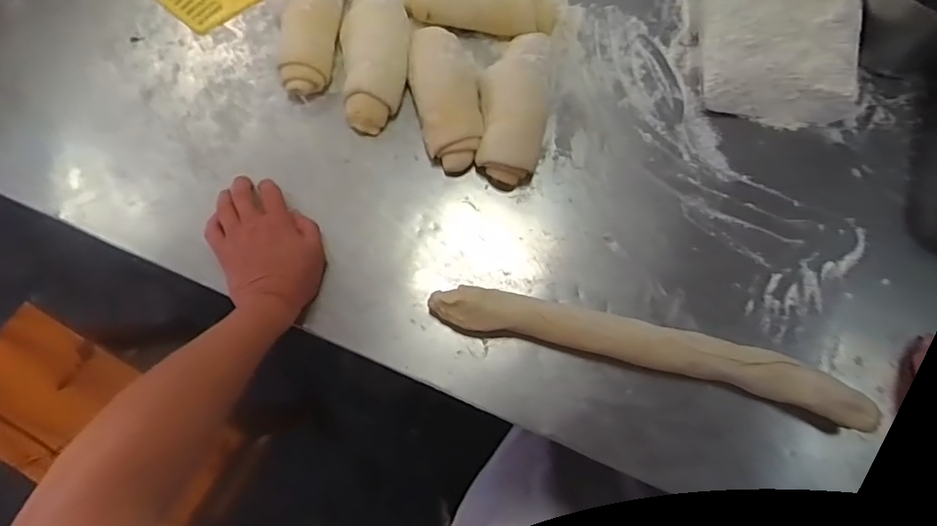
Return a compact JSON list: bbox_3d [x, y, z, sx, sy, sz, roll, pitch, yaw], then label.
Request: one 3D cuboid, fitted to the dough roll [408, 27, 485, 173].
[{"bbox_3d":[-0.025,-0.198,0.622,0.073,0.052,0.176,-15,72,-5],"label":"dough roll"}]

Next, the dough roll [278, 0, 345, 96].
[{"bbox_3d":[-0.190,-0.282,0.656,0.069,0.040,0.165,5,71,1],"label":"dough roll"}]

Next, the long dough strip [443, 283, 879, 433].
[{"bbox_3d":[0.173,0.083,0.542,0.414,0.033,0.049,14,72,4],"label":"long dough strip"}]

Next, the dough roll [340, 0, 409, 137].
[{"bbox_3d":[-0.110,-0.244,0.654,0.083,0.044,0.184,-5,71,-2],"label":"dough roll"}]

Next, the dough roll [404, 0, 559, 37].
[{"bbox_3d":[0.015,-0.315,0.665,0.184,0.044,0.060,6,71,1],"label":"dough roll"}]

